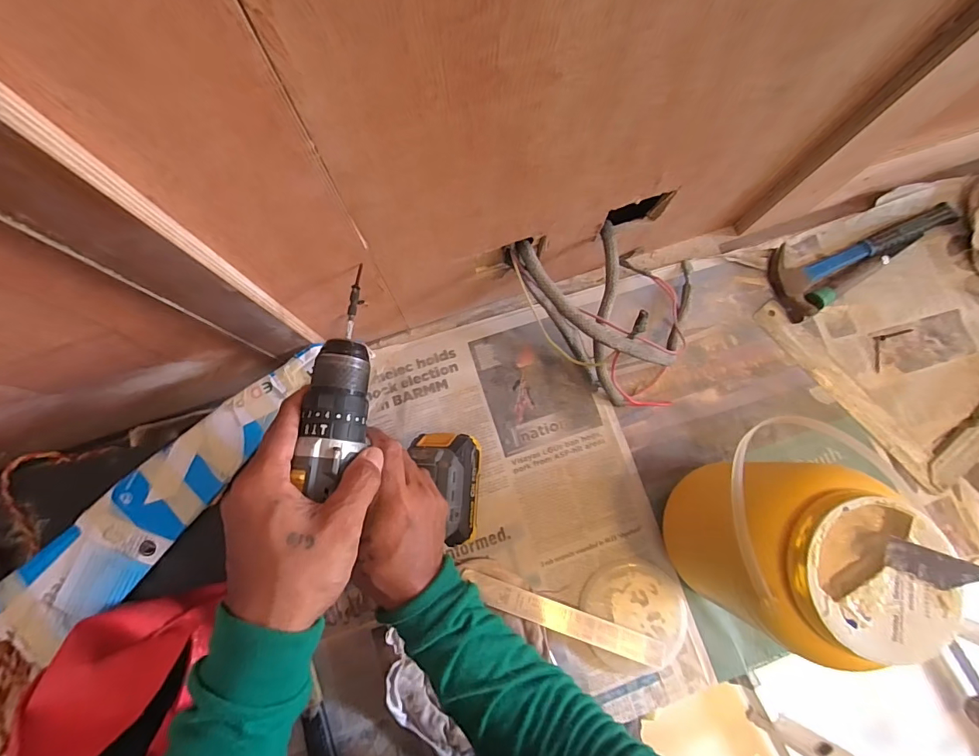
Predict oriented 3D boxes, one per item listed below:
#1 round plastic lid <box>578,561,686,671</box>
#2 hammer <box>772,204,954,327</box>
[{"bbox_3d":[0.168,0.273,0.504,0.113,0.013,0.111,0,79,-2],"label":"round plastic lid"},{"bbox_3d":[0.493,-0.174,0.587,0.263,0.029,0.097,-26,81,-6],"label":"hammer"}]

